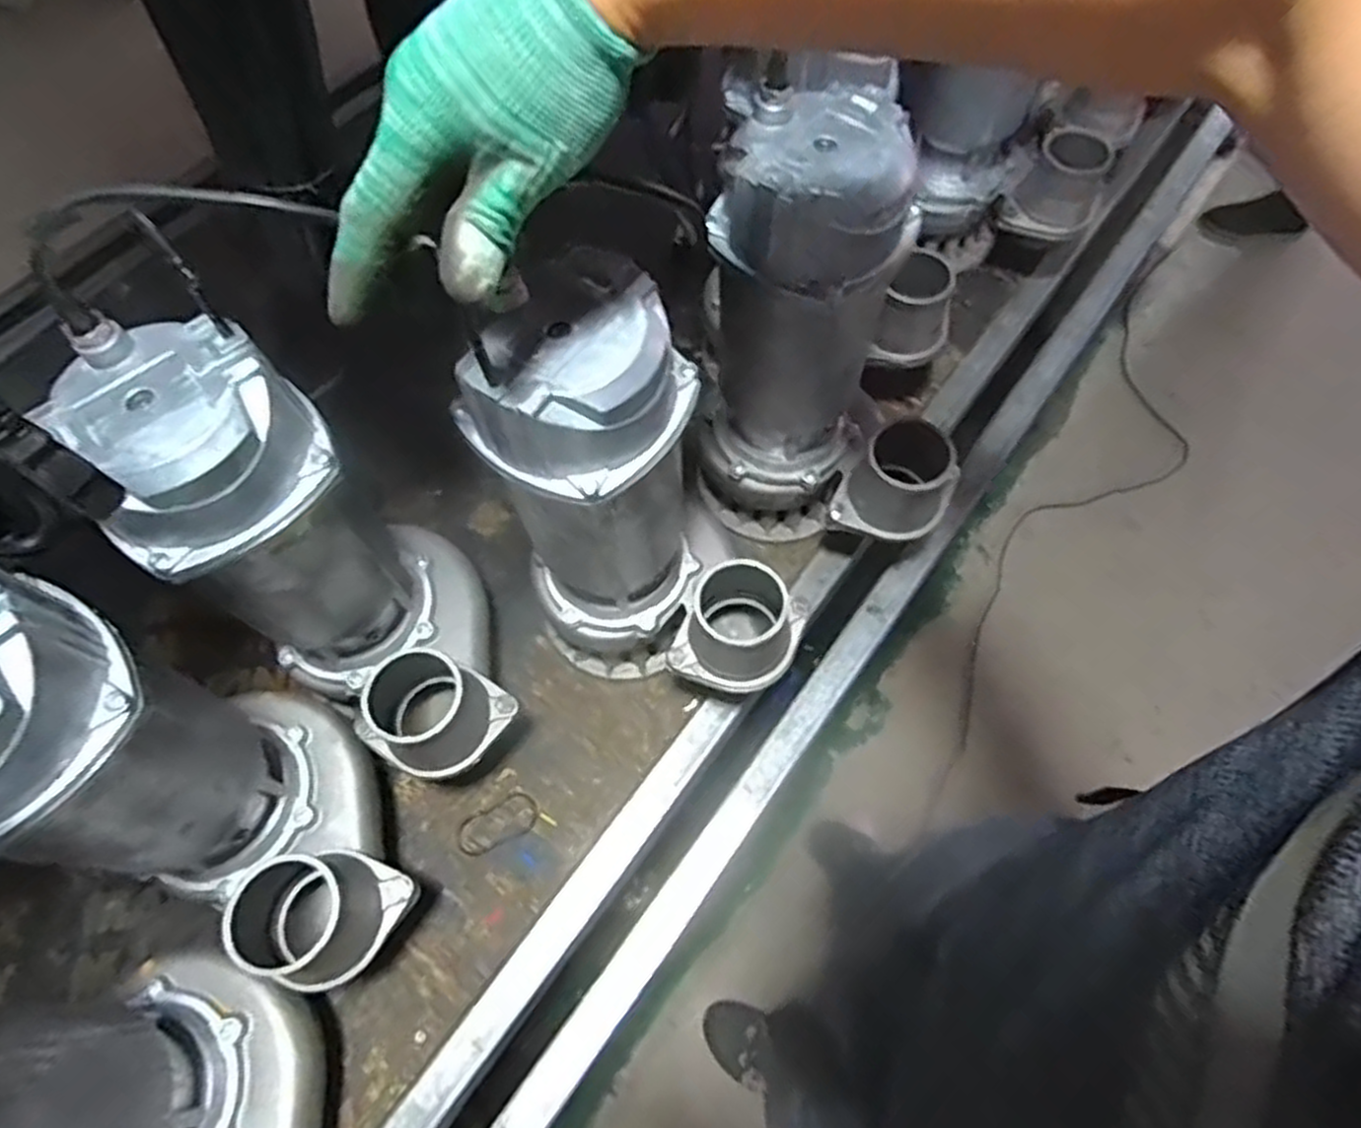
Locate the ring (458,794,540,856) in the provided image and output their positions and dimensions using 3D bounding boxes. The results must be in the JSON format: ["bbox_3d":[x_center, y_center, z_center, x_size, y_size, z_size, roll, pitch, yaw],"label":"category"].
[{"bbox_3d":[-0.160,0.227,0.673,0.073,0.004,0.036,-24,65,-10],"label":"ring"}]

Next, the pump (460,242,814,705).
[{"bbox_3d":[-0.002,-0.031,0.585,0.218,0.387,0.159,18,65,10],"label":"pump"}]

